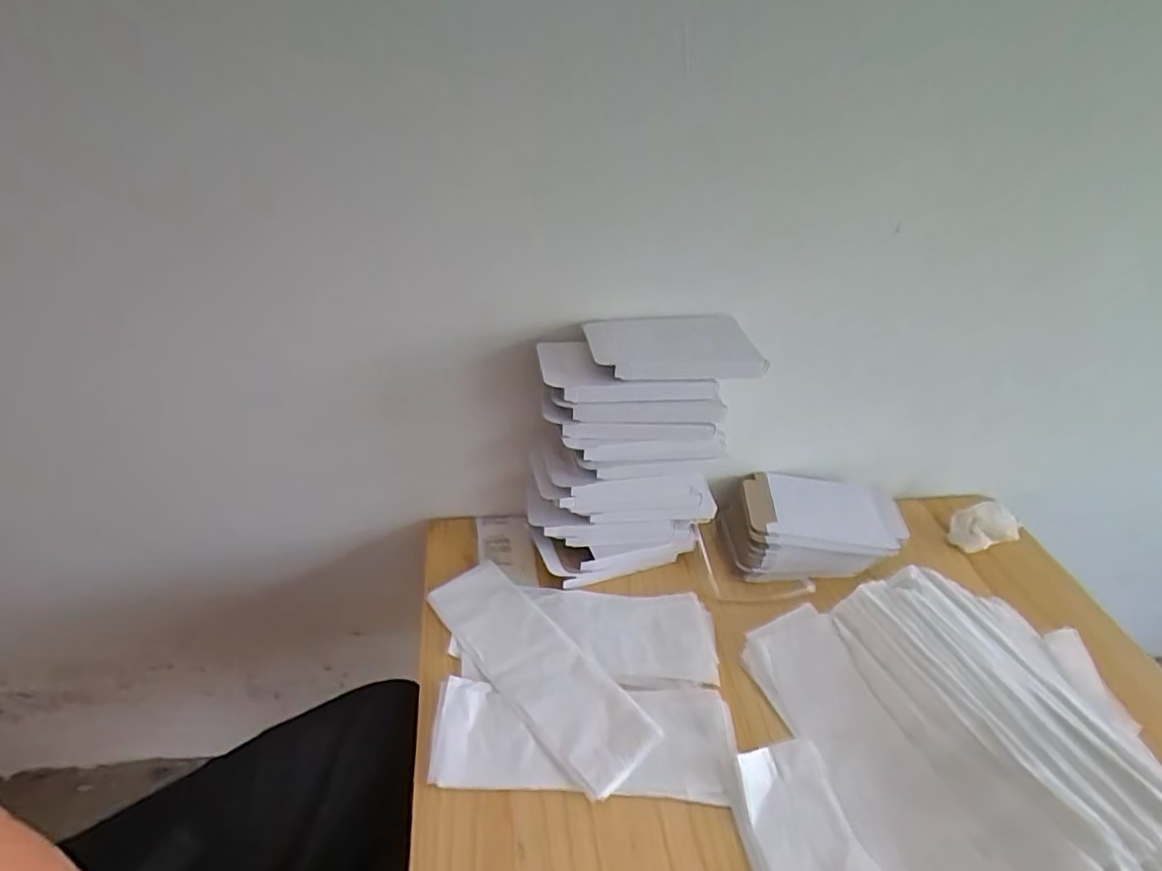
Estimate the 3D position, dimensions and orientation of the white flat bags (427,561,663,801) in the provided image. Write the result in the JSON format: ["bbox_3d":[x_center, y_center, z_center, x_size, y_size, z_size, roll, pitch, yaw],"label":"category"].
[{"bbox_3d":[-0.042,0.211,0.554,0.244,0.009,0.084,35,48,31],"label":"white flat bags"}]

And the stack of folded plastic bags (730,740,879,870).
[{"bbox_3d":[0.173,0.315,0.465,0.090,0.018,0.133,-5,41,-12],"label":"stack of folded plastic bags"}]

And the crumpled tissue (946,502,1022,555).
[{"bbox_3d":[0.494,0.115,0.737,0.073,0.048,0.054,-8,41,-18],"label":"crumpled tissue"}]

